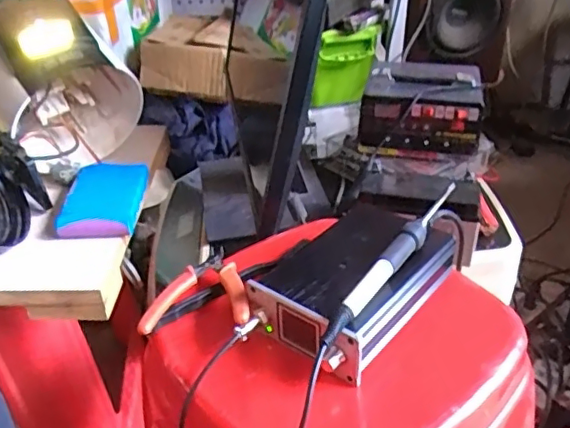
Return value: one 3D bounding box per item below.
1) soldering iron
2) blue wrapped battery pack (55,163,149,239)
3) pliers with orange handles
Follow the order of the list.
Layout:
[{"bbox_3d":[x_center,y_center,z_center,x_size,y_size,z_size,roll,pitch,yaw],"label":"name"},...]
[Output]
[{"bbox_3d":[0.089,0.033,0.456,0.015,0.020,0.212,21,39,32],"label":"soldering iron"},{"bbox_3d":[-0.177,-0.016,0.566,0.071,0.021,0.109,-4,33,-3],"label":"blue wrapped battery pack"},{"bbox_3d":[-0.069,0.062,0.488,0.086,0.025,0.104,0,33,3],"label":"pliers with orange handles"}]

